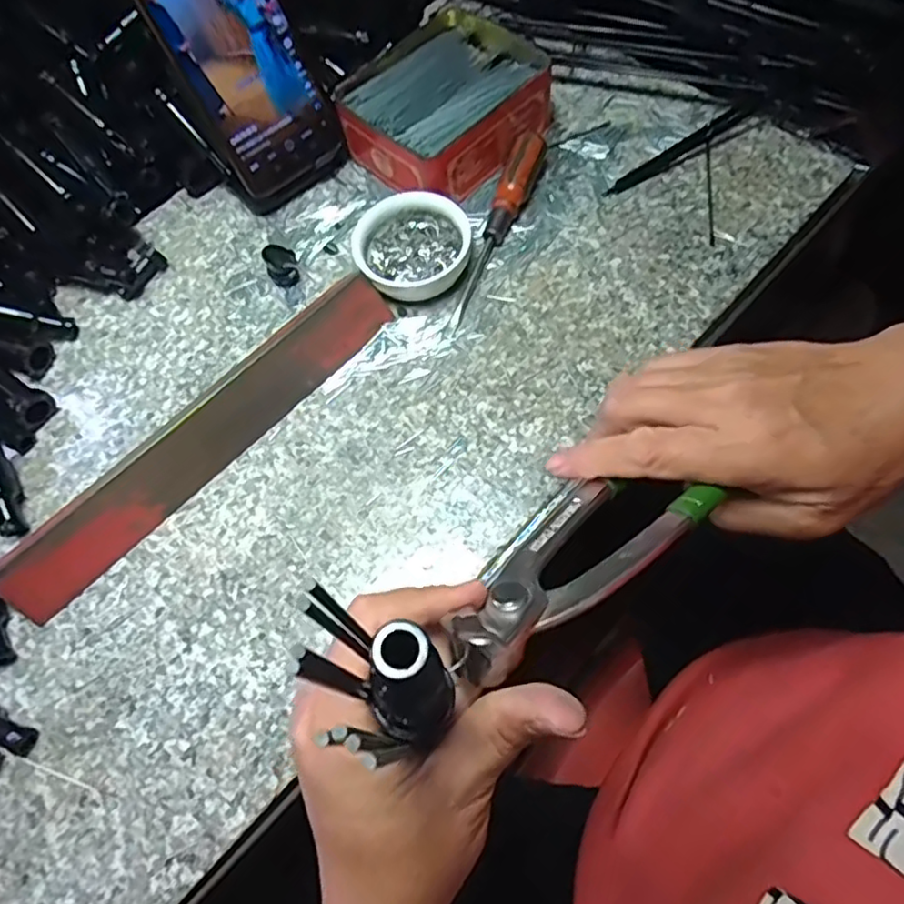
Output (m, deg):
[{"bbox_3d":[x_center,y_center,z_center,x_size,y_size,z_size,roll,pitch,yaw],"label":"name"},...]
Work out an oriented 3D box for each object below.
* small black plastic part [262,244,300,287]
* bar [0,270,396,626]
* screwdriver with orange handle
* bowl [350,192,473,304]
[{"bbox_3d":[-0.109,-0.120,0.415,0.018,0.019,0.023,-18,65,-2],"label":"small black plastic part"},{"bbox_3d":[-0.138,-0.011,0.369,0.037,0.017,0.259,39,75,20],"label":"bar"},{"bbox_3d":[0.028,-0.142,0.410,0.020,0.020,0.144,18,69,13],"label":"screwdriver with orange handle"},{"bbox_3d":[-0.026,-0.127,0.404,0.067,0.023,0.068,-2,66,5],"label":"bowl"}]

